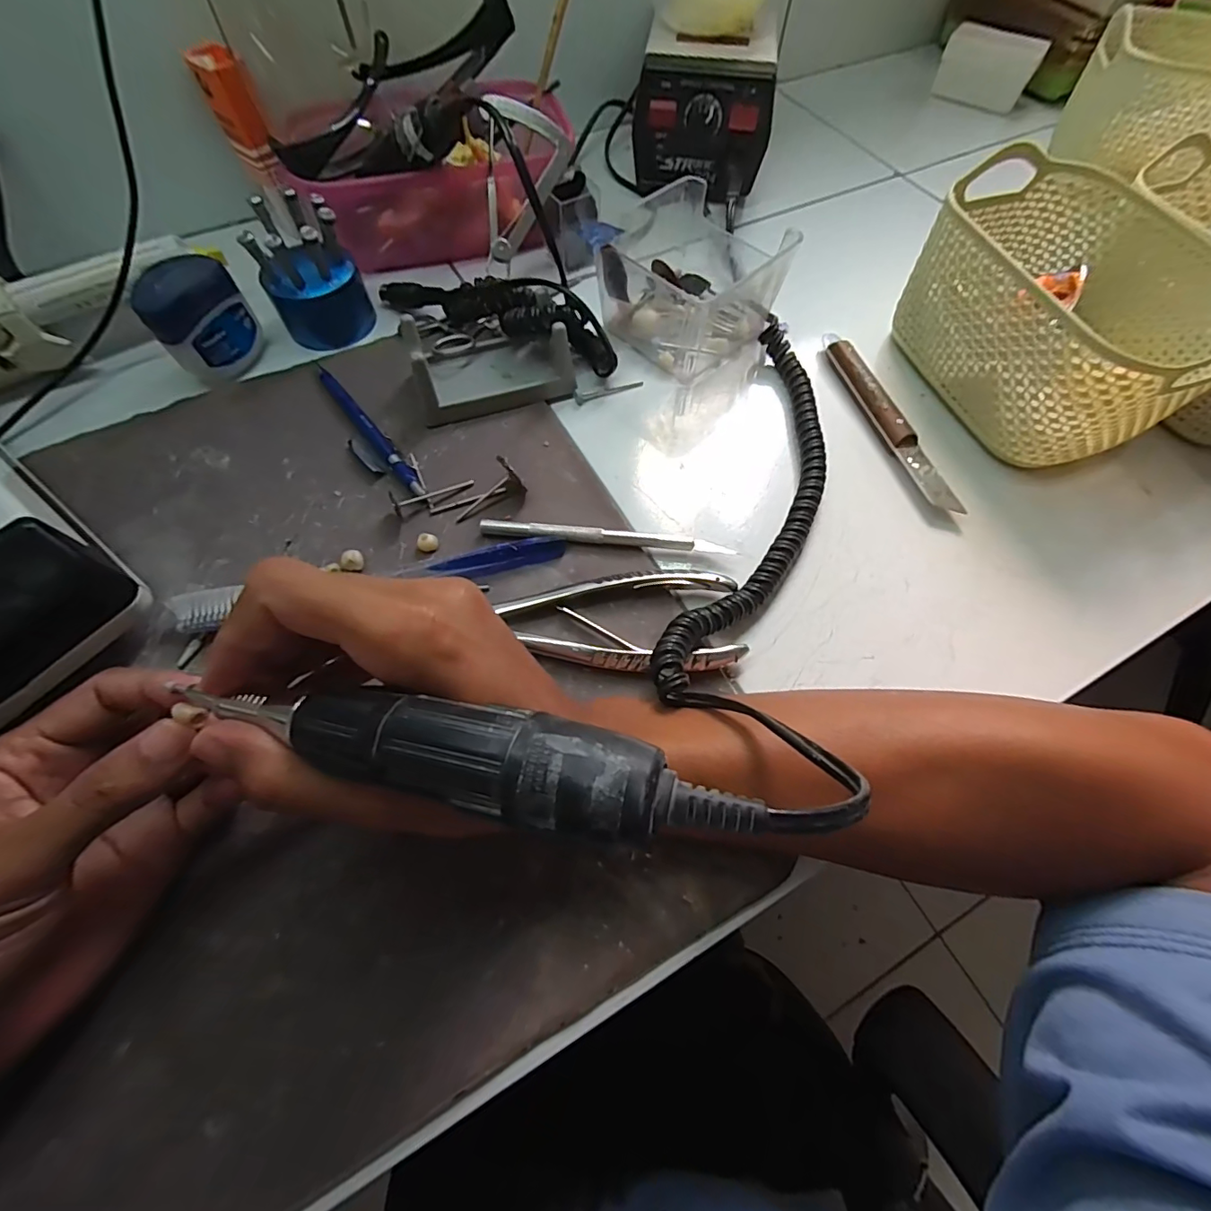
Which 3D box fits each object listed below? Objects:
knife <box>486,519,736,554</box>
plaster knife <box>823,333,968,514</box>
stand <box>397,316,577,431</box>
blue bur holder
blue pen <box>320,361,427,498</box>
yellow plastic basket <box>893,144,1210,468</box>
[{"bbox_3d":[0.000,-0.037,0.280,0.133,0.009,0.010,4,64,1],"label":"knife"},{"bbox_3d":[0.170,-0.118,0.320,0.020,0.014,0.148,-17,66,-9],"label":"plaster knife"},{"bbox_3d":[-0.070,-0.153,0.317,0.101,0.036,0.057,-13,65,-7],"label":"stand"},{"bbox_3d":[-0.190,-0.212,0.334,0.059,0.070,0.054,-29,68,-14],"label":"blue bur holder"},{"bbox_3d":[-0.142,-0.107,0.311,0.009,0.008,0.126,-37,70,-17],"label":"blue pen"},{"bbox_3d":[0.263,-0.171,0.309,0.116,0.082,0.163,-17,66,-9],"label":"yellow plastic basket"}]

